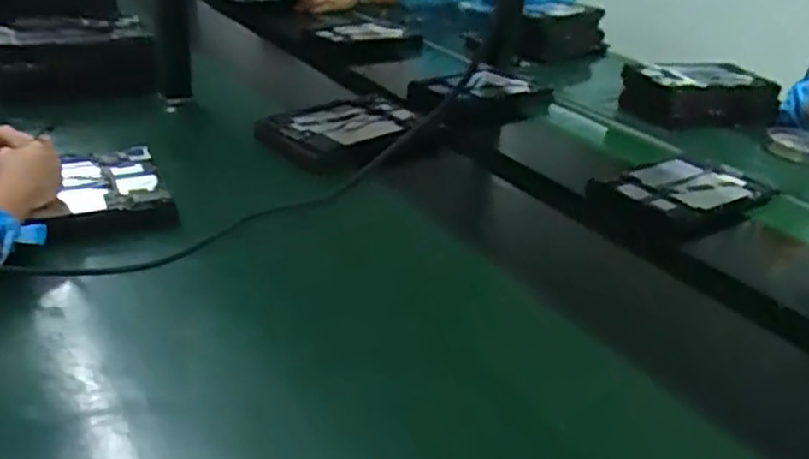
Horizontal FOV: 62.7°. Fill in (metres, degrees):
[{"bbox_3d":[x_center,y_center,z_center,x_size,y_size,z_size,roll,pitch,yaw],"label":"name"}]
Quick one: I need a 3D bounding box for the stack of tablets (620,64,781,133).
[{"bbox_3d":[0.555,-0.258,1.245,0.236,0.077,0.154,-2,30,-14],"label":"stack of tablets"}]

